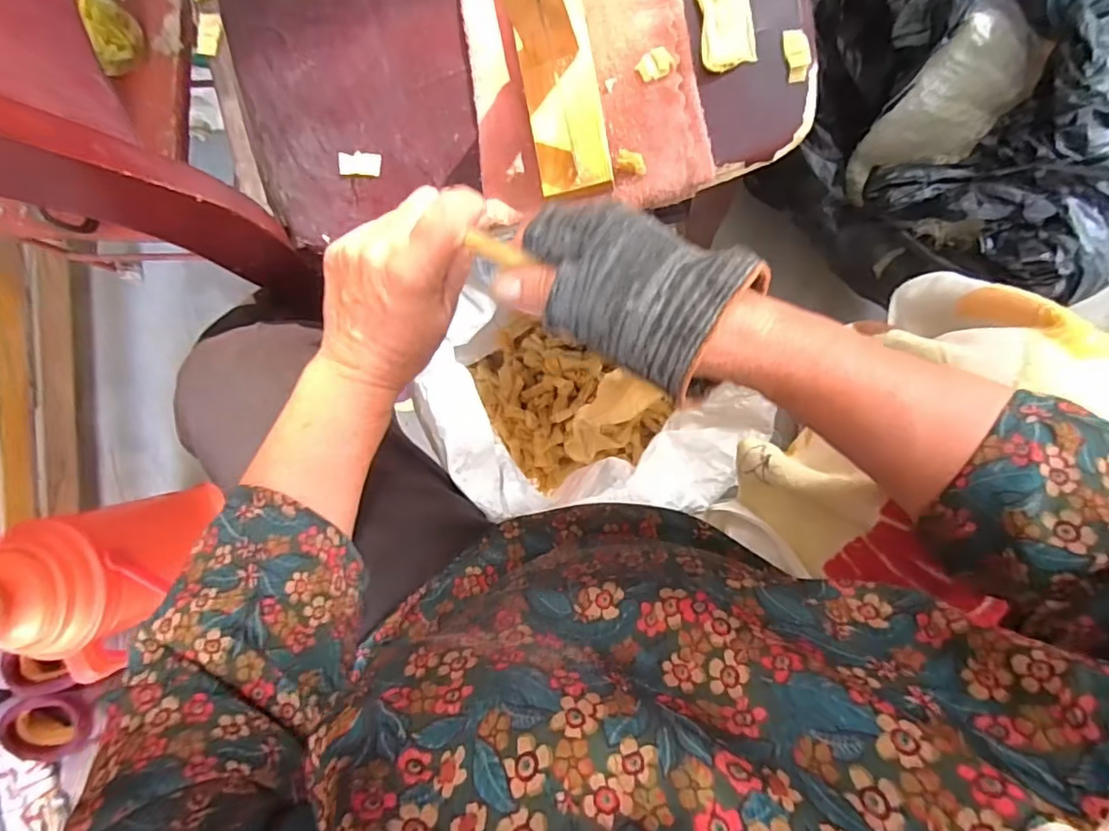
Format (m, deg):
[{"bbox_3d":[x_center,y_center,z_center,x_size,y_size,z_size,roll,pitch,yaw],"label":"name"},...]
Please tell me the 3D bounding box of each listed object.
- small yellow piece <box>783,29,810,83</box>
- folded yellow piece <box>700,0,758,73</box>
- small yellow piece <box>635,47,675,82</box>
[{"bbox_3d":[0.152,-0.226,0.367,0.014,0.007,0.032,-1,90,9],"label":"small yellow piece"},{"bbox_3d":[0.107,-0.255,0.368,0.033,0.006,0.069,-9,89,9],"label":"folded yellow piece"},{"bbox_3d":[0.064,-0.225,0.375,0.023,0.006,0.017,-13,88,8],"label":"small yellow piece"}]

